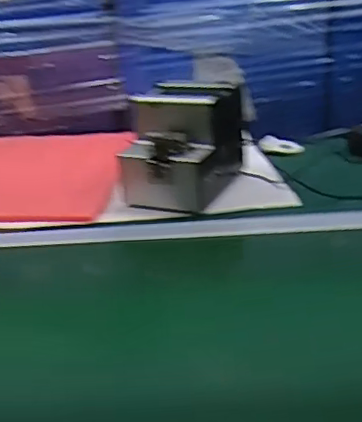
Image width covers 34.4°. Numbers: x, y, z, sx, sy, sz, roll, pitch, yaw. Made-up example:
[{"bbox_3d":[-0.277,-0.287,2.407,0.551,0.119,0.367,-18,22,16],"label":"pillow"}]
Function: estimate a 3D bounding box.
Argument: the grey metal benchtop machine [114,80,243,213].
[{"bbox_3d":[0.003,-0.099,0.859,0.124,0.141,0.164,8,27,24],"label":"grey metal benchtop machine"}]

